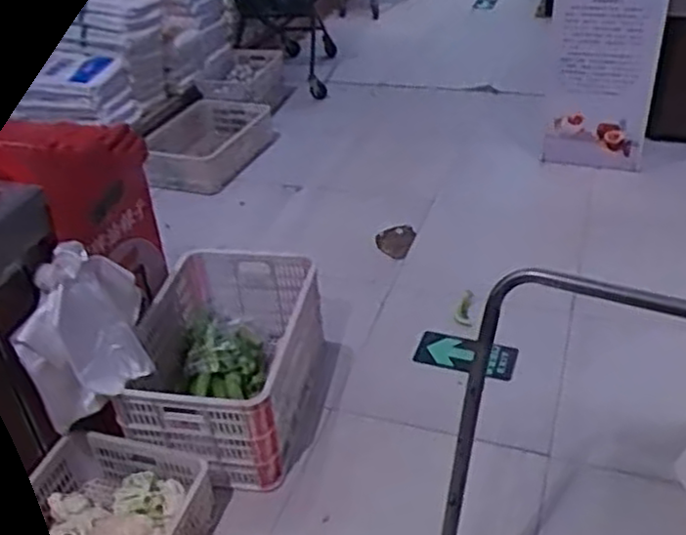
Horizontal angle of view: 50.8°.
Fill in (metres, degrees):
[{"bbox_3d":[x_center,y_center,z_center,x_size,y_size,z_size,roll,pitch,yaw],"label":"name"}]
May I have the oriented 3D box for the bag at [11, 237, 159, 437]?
[{"bbox_3d":[-0.580,0.141,1.616,0.095,0.361,0.322,3,44,40],"label":"bag"}]

